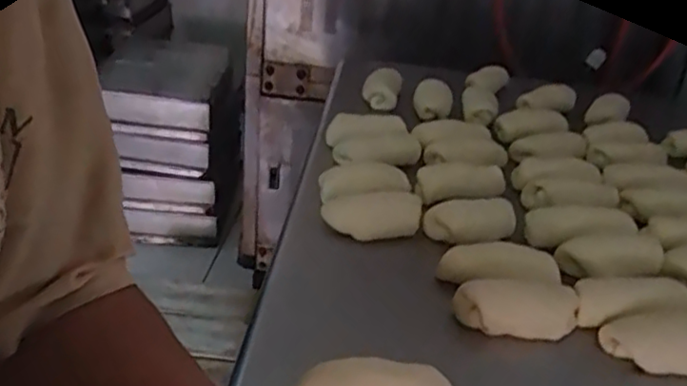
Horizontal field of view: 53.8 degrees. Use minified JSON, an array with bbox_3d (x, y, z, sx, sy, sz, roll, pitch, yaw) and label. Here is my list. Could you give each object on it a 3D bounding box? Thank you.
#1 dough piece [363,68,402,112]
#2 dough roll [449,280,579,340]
[{"bbox_3d":[0.057,-0.165,1.067,0.060,0.037,0.091,9,31,8],"label":"dough piece"},{"bbox_3d":[0.163,0.113,0.643,0.115,0.043,0.047,3,31,-3],"label":"dough roll"}]

